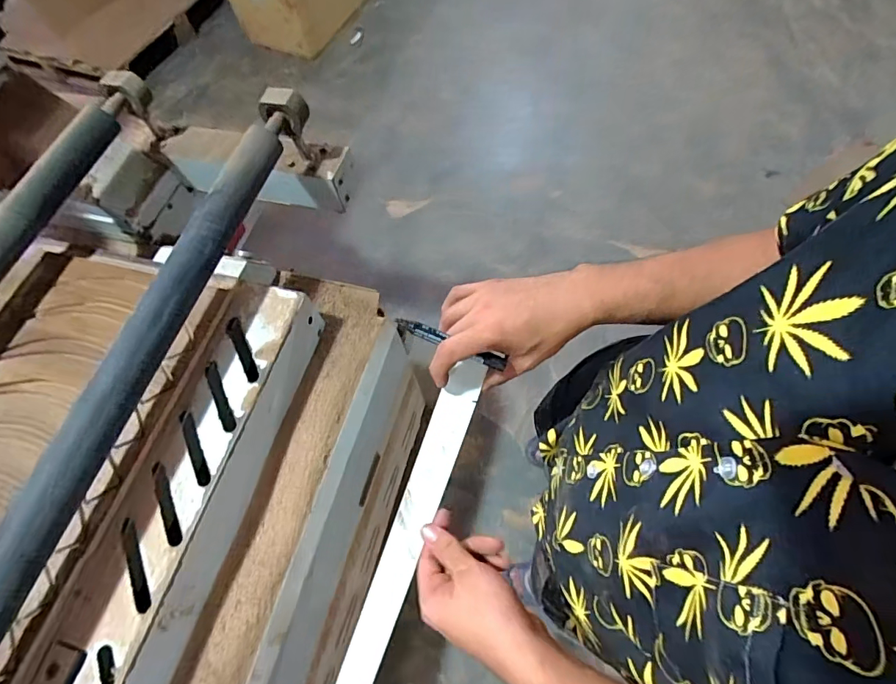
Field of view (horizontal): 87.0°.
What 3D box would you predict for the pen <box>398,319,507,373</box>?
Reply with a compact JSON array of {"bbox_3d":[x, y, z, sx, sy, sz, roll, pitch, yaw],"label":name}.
[{"bbox_3d":[0.001,0.000,0.461,0.110,0.010,0.014,24,67,-2],"label":"pen"}]

